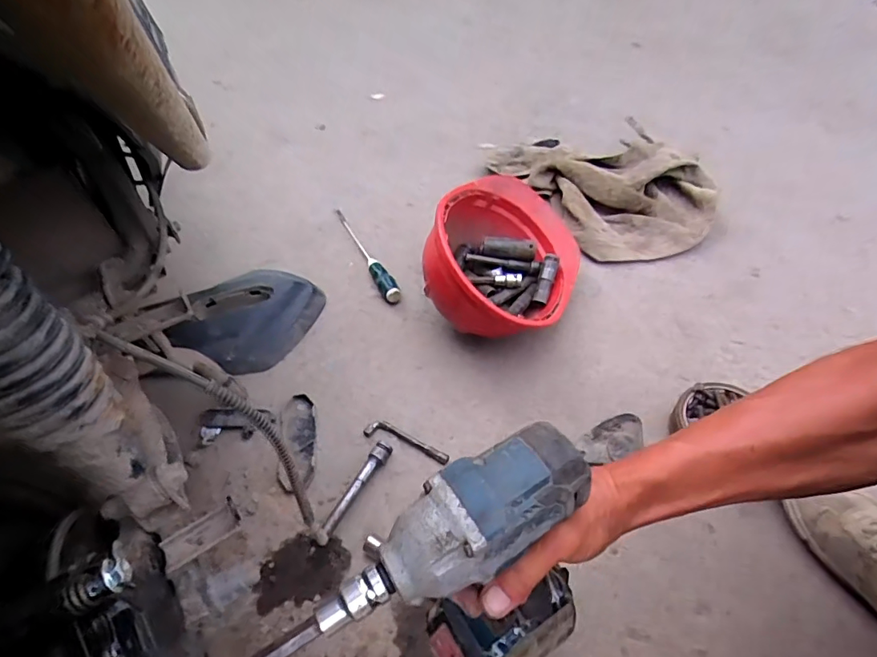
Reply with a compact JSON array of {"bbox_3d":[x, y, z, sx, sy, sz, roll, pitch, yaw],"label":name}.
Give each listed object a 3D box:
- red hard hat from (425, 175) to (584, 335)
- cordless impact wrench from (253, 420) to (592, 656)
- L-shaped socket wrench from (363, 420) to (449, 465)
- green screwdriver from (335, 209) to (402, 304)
[{"bbox_3d":[0.099,-0.103,0.721,0.186,0.186,0.280,12,54,15],"label":"red hard hat"},{"bbox_3d":[0.011,0.185,0.326,0.199,0.195,0.092,-31,55,-18],"label":"cordless impact wrench"},{"bbox_3d":[-0.041,0.144,0.641,0.116,0.011,0.024,16,55,18],"label":"L-shaped socket wrench"},{"bbox_3d":[-0.129,-0.142,0.880,0.033,0.028,0.275,-24,53,-13],"label":"green screwdriver"}]

